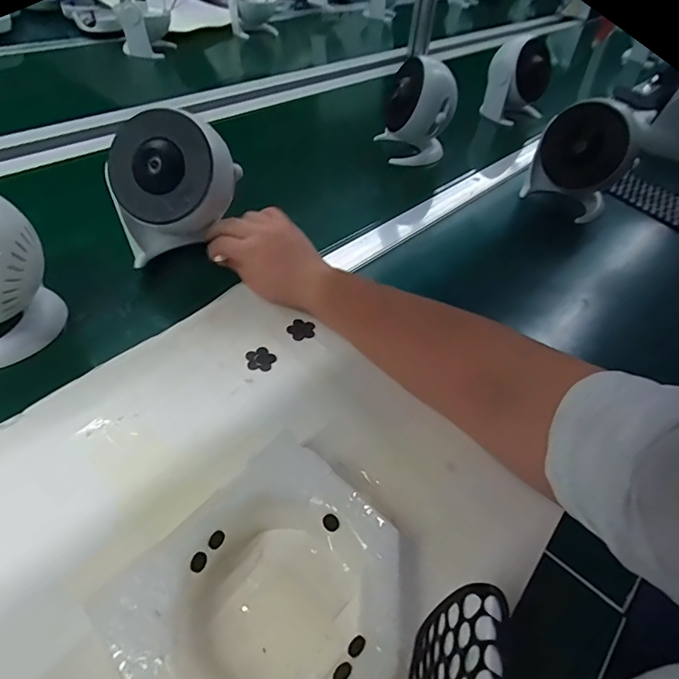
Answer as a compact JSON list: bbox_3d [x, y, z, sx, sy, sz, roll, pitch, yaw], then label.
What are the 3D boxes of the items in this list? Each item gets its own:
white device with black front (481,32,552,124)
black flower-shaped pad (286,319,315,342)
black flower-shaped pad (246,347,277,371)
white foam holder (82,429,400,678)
[{"bbox_3d":[0.341,-0.499,0.881,0.110,0.130,0.127,17,46,10],"label":"white device with black front"},{"bbox_3d":[-0.036,-0.009,0.435,0.026,0.004,0.026,27,49,19],"label":"black flower-shaped pad"},{"bbox_3d":[-0.071,0.017,0.409,0.025,0.004,0.025,20,47,13],"label":"black flower-shaped pad"},{"bbox_3d":[-0.029,0.145,0.258,0.149,0.038,0.159,37,53,27],"label":"white foam holder"}]

